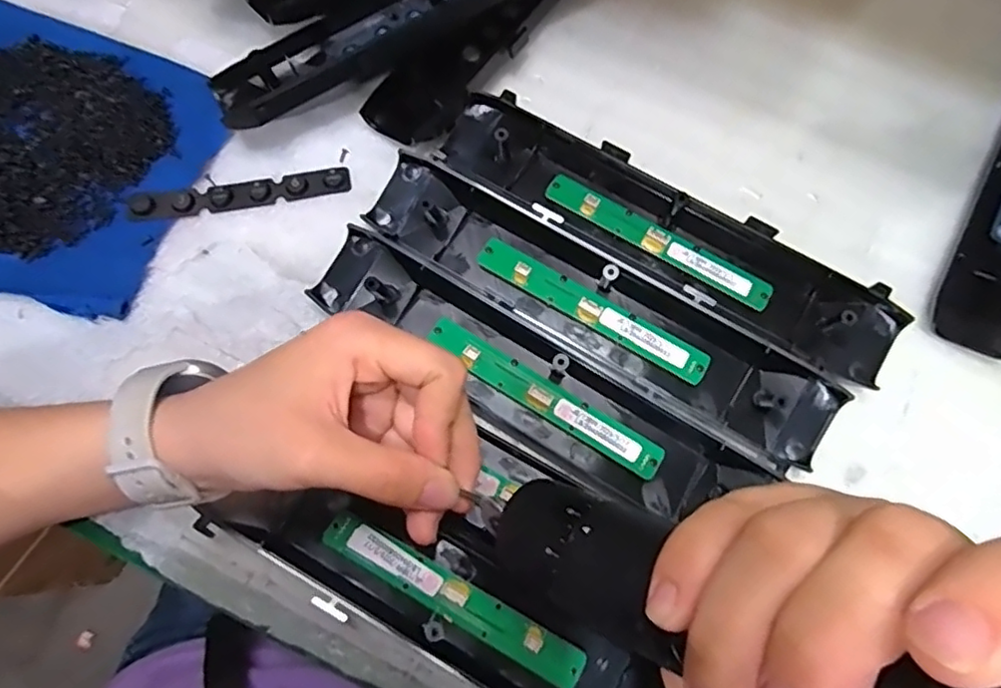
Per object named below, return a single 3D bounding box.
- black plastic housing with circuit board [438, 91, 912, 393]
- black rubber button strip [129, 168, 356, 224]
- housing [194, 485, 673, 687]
[{"bbox_3d":[0.093,-0.063,0.351,0.272,0.025,0.068,30,76,8],"label":"black plastic housing with circuit board"},{"bbox_3d":[-0.153,-0.089,0.362,0.125,0.006,0.016,-11,75,-4],"label":"black rubber button strip"},{"bbox_3d":[-0.026,0.129,0.299,0.236,0.020,0.052,28,76,5],"label":"housing"}]

